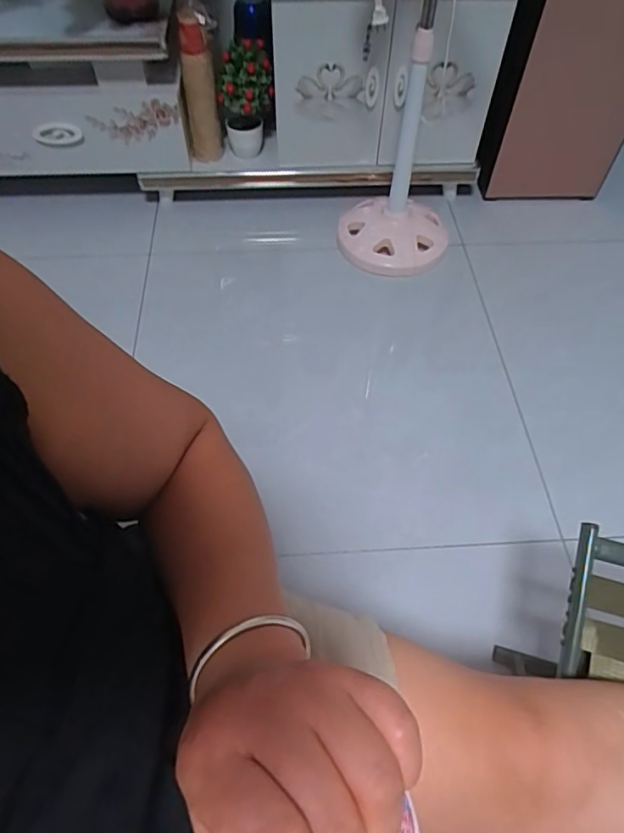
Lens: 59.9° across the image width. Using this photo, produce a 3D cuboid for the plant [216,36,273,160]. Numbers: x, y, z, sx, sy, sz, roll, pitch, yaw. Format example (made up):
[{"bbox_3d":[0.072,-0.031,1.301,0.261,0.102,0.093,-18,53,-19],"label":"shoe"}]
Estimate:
[{"bbox_3d":[-0.153,-0.705,1.238,0.111,0.268,0.095,-8,57,-6],"label":"plant"}]

